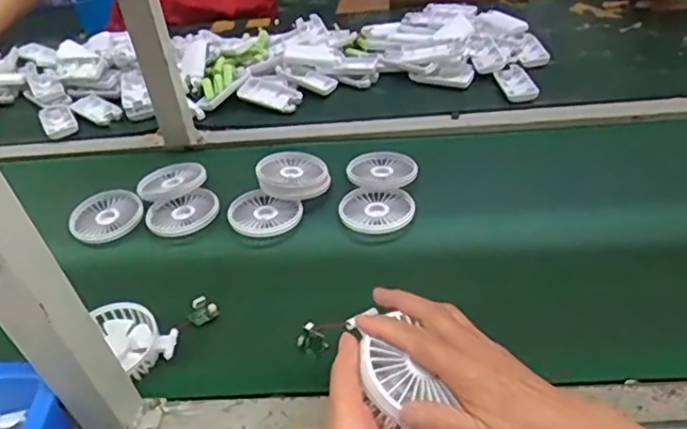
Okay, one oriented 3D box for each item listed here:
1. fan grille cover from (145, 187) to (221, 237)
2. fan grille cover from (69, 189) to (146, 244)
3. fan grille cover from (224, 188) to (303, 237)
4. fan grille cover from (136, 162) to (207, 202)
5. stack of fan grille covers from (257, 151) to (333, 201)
[{"bbox_3d":[-0.198,-0.003,0.737,0.087,0.007,0.087,-21,43,-16],"label":"fan grille cover"},{"bbox_3d":[-0.293,0.000,0.739,0.084,0.010,0.082,15,45,23],"label":"fan grille cover"},{"bbox_3d":[-0.096,0.003,0.713,0.084,0.021,0.069,10,43,18],"label":"fan grille cover"},{"bbox_3d":[-0.227,-0.043,0.776,0.078,0.013,0.076,20,47,27],"label":"fan grille cover"},{"bbox_3d":[-0.061,-0.052,0.754,0.088,0.015,0.083,20,43,9],"label":"stack of fan grille covers"}]

